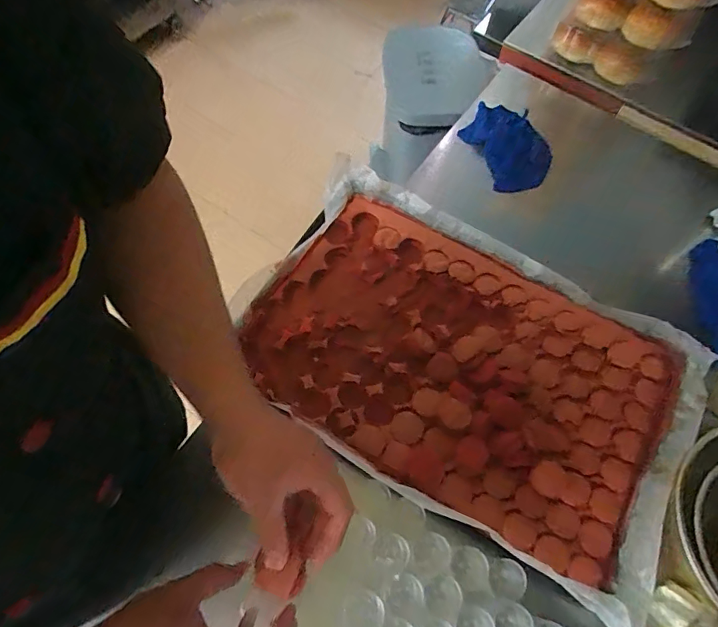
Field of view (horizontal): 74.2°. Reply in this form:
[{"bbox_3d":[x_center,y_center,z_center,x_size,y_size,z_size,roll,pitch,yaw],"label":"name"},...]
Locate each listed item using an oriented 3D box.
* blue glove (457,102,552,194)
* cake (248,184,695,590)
[{"bbox_3d":[0.277,-0.313,0.881,0.111,0.046,0.206,-21,68,-12],"label":"blue glove"},{"bbox_3d":[0.137,0.070,0.678,0.557,0.026,0.356,29,70,12],"label":"cake"}]

